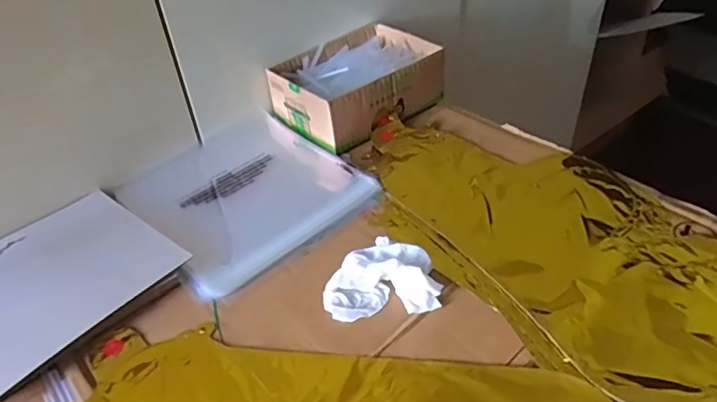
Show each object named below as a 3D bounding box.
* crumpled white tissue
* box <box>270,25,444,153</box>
[{"bbox_3d":[0.017,0.061,0.468,0.093,0.026,0.077,-7,41,-4],"label":"crumpled white tissue"},{"bbox_3d":[0.000,-0.146,0.675,0.185,0.066,0.133,-32,48,-28],"label":"box"}]

